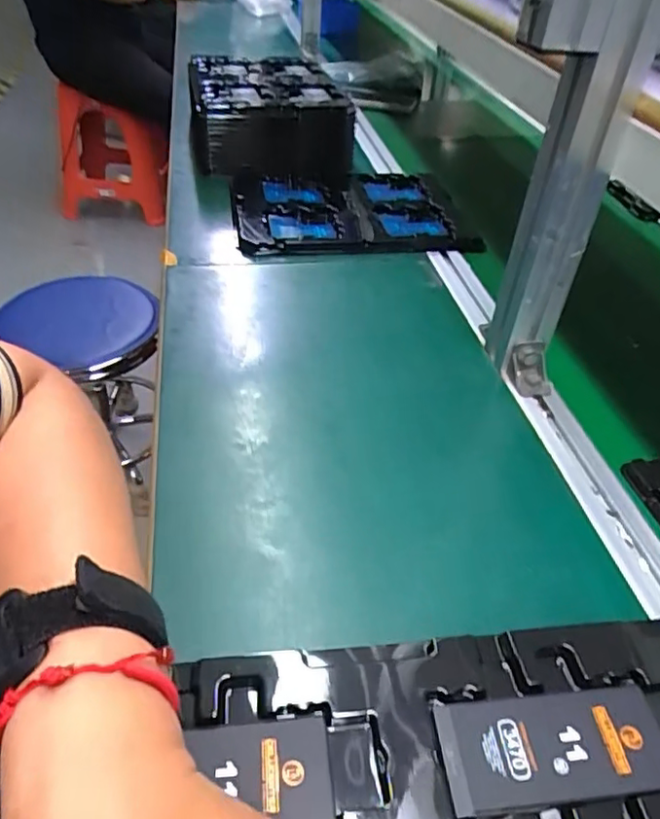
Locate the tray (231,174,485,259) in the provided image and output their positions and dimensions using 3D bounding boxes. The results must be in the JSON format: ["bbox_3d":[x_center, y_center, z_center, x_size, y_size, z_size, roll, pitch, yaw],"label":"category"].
[{"bbox_3d":[0.022,-0.255,0.775,0.284,0.024,0.214,-5,43,-9],"label":"tray"}]

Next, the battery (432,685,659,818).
[{"bbox_3d":[0.104,0.145,0.262,0.112,0.004,0.043,-3,42,-7],"label":"battery"}]

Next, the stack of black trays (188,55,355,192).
[{"bbox_3d":[-0.101,-0.452,0.933,0.217,0.102,0.320,-8,43,-12],"label":"stack of black trays"}]

